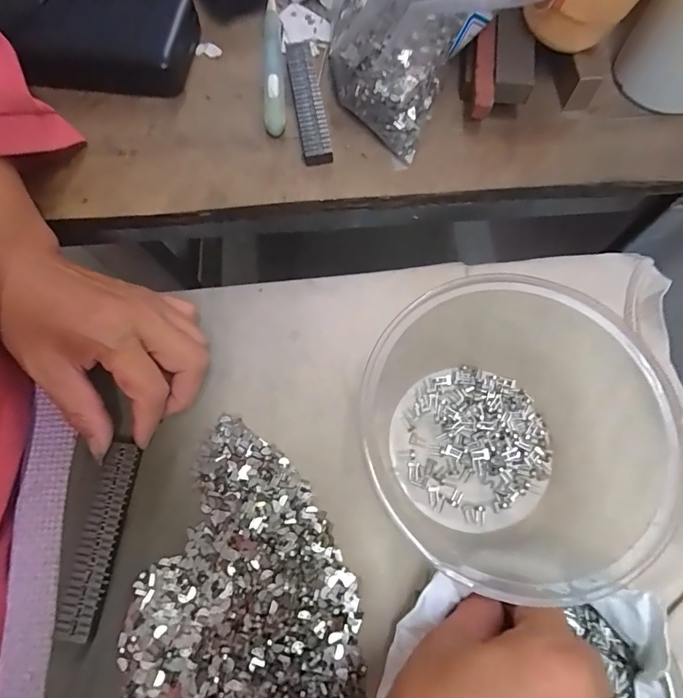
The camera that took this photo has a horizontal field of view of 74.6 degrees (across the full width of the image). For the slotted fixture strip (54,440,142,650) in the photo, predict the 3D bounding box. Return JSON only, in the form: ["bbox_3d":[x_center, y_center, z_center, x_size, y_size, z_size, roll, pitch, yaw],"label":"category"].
[{"bbox_3d":[-0.130,0.102,0.242,0.022,0.006,0.096,7,72,5],"label":"slotted fixture strip"}]

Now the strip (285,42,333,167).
[{"bbox_3d":[-0.024,-0.171,0.307,0.019,0.008,0.098,-9,71,-3],"label":"strip"}]

